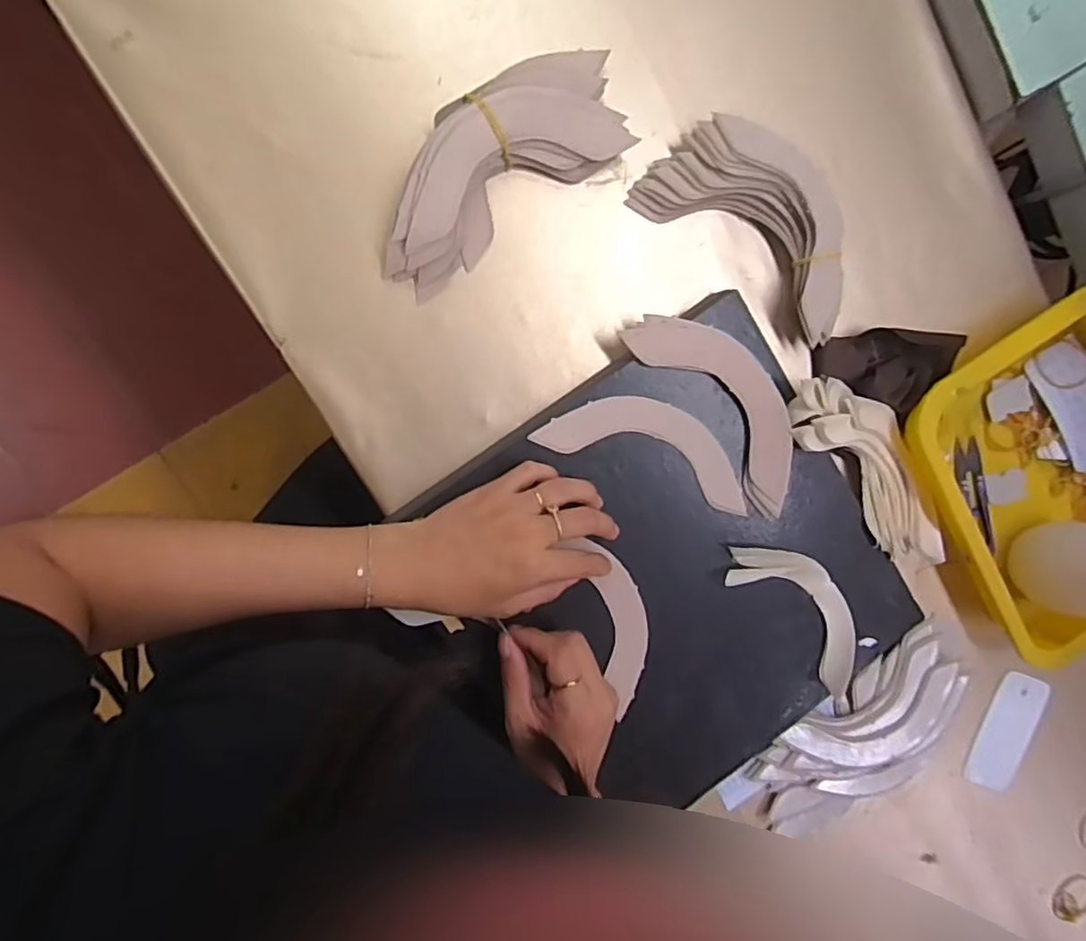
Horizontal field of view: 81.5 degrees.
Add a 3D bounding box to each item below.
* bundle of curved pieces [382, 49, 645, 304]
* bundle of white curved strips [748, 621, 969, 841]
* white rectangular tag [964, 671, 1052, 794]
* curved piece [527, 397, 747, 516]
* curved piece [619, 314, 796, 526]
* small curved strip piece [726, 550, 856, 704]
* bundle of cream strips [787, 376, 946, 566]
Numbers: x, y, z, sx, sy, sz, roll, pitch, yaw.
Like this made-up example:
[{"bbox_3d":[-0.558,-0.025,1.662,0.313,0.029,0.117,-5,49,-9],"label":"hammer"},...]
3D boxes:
[{"bbox_3d":[-0.031,-0.198,0.404,0.185,0.031,0.078,-37,101,-4],"label":"bundle of curved pieces"},{"bbox_3d":[0.262,0.222,0.513,0.188,0.024,0.110,-33,100,-4],"label":"bundle of white curved strips"},{"bbox_3d":[0.405,0.228,0.548,0.055,0.006,0.105,13,97,-9],"label":"white rectangular tag"},{"bbox_3d":[0.077,-0.019,0.439,0.158,0.006,0.054,19,93,-11],"label":"curved piece"},{"bbox_3d":[0.132,-0.050,0.442,0.062,0.008,0.168,-43,101,-2],"label":"curved piece"},{"bbox_3d":[0.197,0.103,0.468,0.141,0.016,0.060,44,83,-12],"label":"small curved strip piece"},{"bbox_3d":[0.249,0.000,0.463,0.071,0.027,0.178,-43,101,-2],"label":"bundle of cream strips"}]

